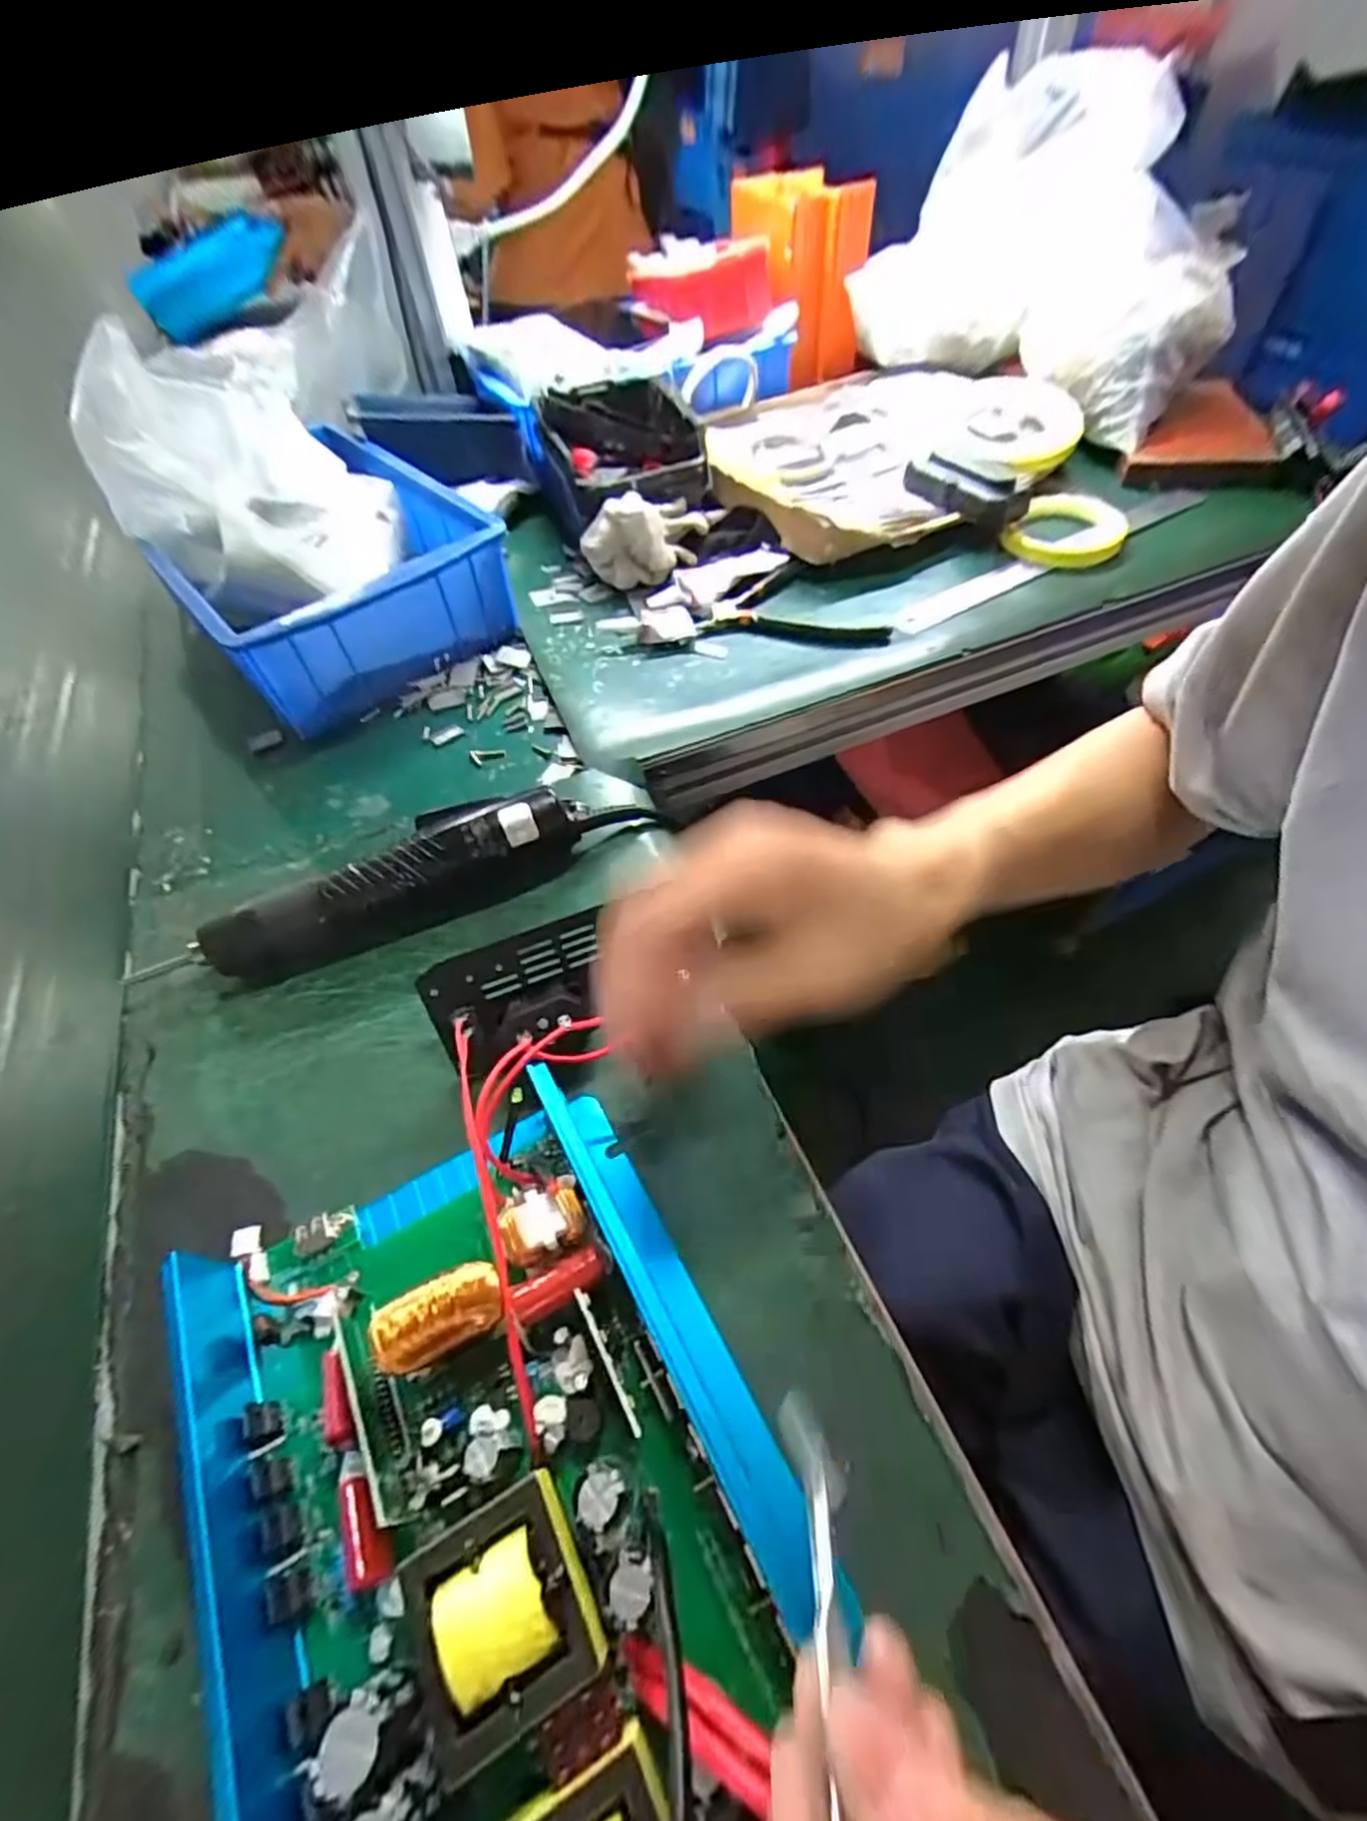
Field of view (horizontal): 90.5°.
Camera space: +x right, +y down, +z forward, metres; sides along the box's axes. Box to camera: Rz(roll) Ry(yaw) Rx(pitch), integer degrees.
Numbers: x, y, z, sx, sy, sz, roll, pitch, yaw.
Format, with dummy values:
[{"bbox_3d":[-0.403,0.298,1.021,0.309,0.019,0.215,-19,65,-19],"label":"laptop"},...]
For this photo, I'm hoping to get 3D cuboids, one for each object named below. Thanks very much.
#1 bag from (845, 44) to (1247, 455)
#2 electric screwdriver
[{"bbox_3d":[0.332,-0.590,0.622,0.309,0.208,0.237,21,60,17],"label":"bag"},{"bbox_3d":[-0.141,-0.020,0.368,0.259,0.038,0.041,-24,56,-12],"label":"electric screwdriver"}]

